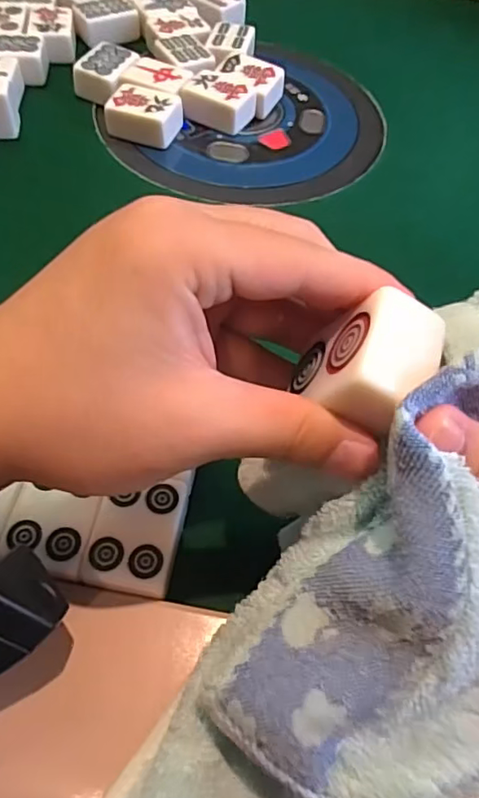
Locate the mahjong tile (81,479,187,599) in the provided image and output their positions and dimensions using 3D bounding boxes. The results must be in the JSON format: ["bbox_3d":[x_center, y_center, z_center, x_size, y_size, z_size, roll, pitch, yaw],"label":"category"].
[{"bbox_3d":[-0.044,0.063,0.247,0.036,0.025,0.048,9,56,1],"label":"mahjong tile"}]

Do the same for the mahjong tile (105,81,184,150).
[{"bbox_3d":[-0.075,-0.217,0.428,0.053,0.025,0.040,16,57,6],"label":"mahjong tile"}]

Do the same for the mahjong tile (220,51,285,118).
[{"bbox_3d":[0.009,-0.261,0.460,0.046,0.029,0.038,32,60,16],"label":"mahjong tile"}]

